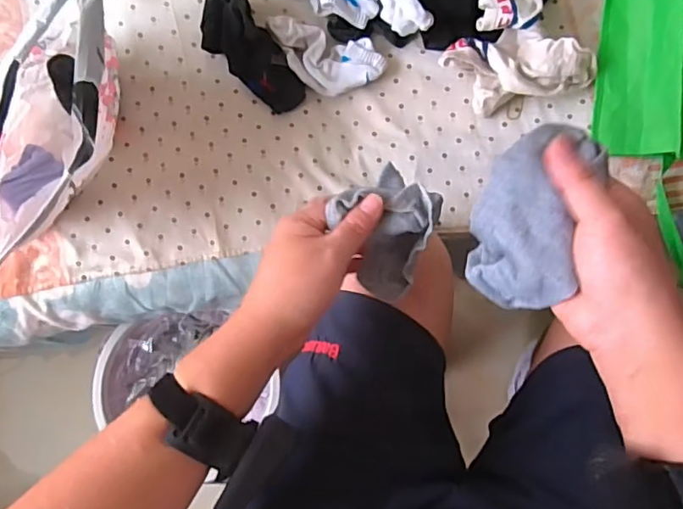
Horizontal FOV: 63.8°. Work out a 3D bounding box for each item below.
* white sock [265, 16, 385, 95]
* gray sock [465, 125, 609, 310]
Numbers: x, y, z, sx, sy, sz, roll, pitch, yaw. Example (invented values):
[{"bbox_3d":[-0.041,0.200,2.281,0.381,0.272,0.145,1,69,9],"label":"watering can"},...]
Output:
[{"bbox_3d":[-0.018,-0.221,0.623,0.131,0.027,0.069,14,85,2],"label":"white sock"},{"bbox_3d":[0.127,-0.027,0.378,0.068,0.063,0.116,20,85,3],"label":"gray sock"}]

